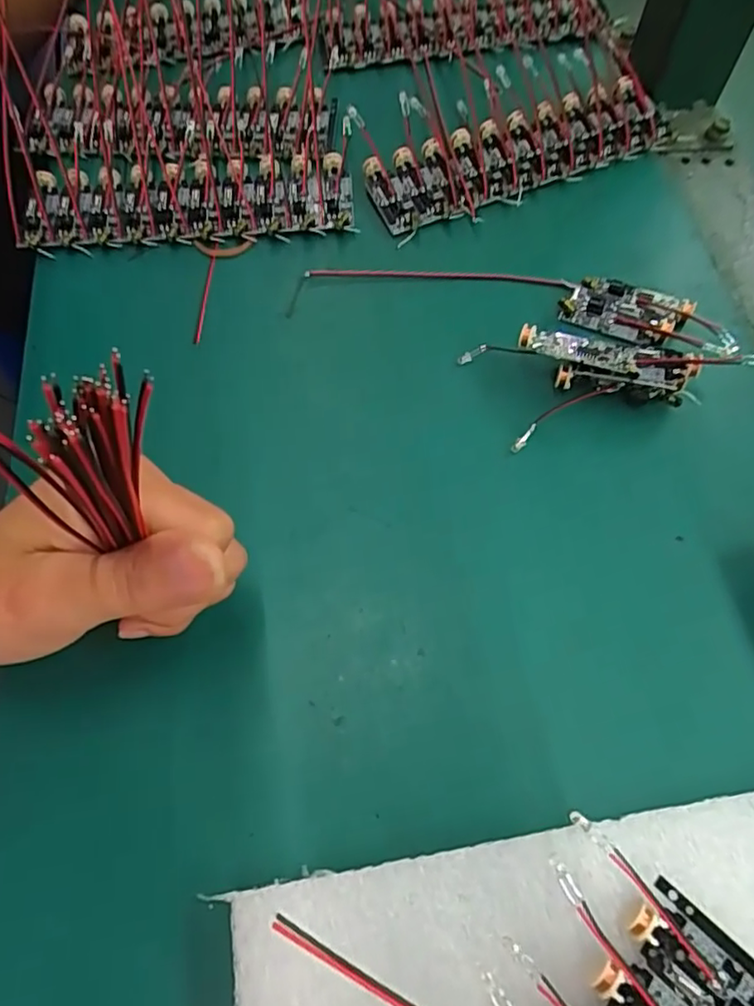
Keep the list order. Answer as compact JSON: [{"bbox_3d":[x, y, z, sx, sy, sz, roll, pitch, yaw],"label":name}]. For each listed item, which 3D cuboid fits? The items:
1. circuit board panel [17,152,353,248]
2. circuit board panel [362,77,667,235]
[{"bbox_3d":[-0.091,-0.146,0.291,0.154,0.015,0.052,-5,63,0],"label":"circuit board panel"},{"bbox_3d":[0.070,-0.173,0.301,0.155,0.013,0.044,-22,65,-10],"label":"circuit board panel"}]

